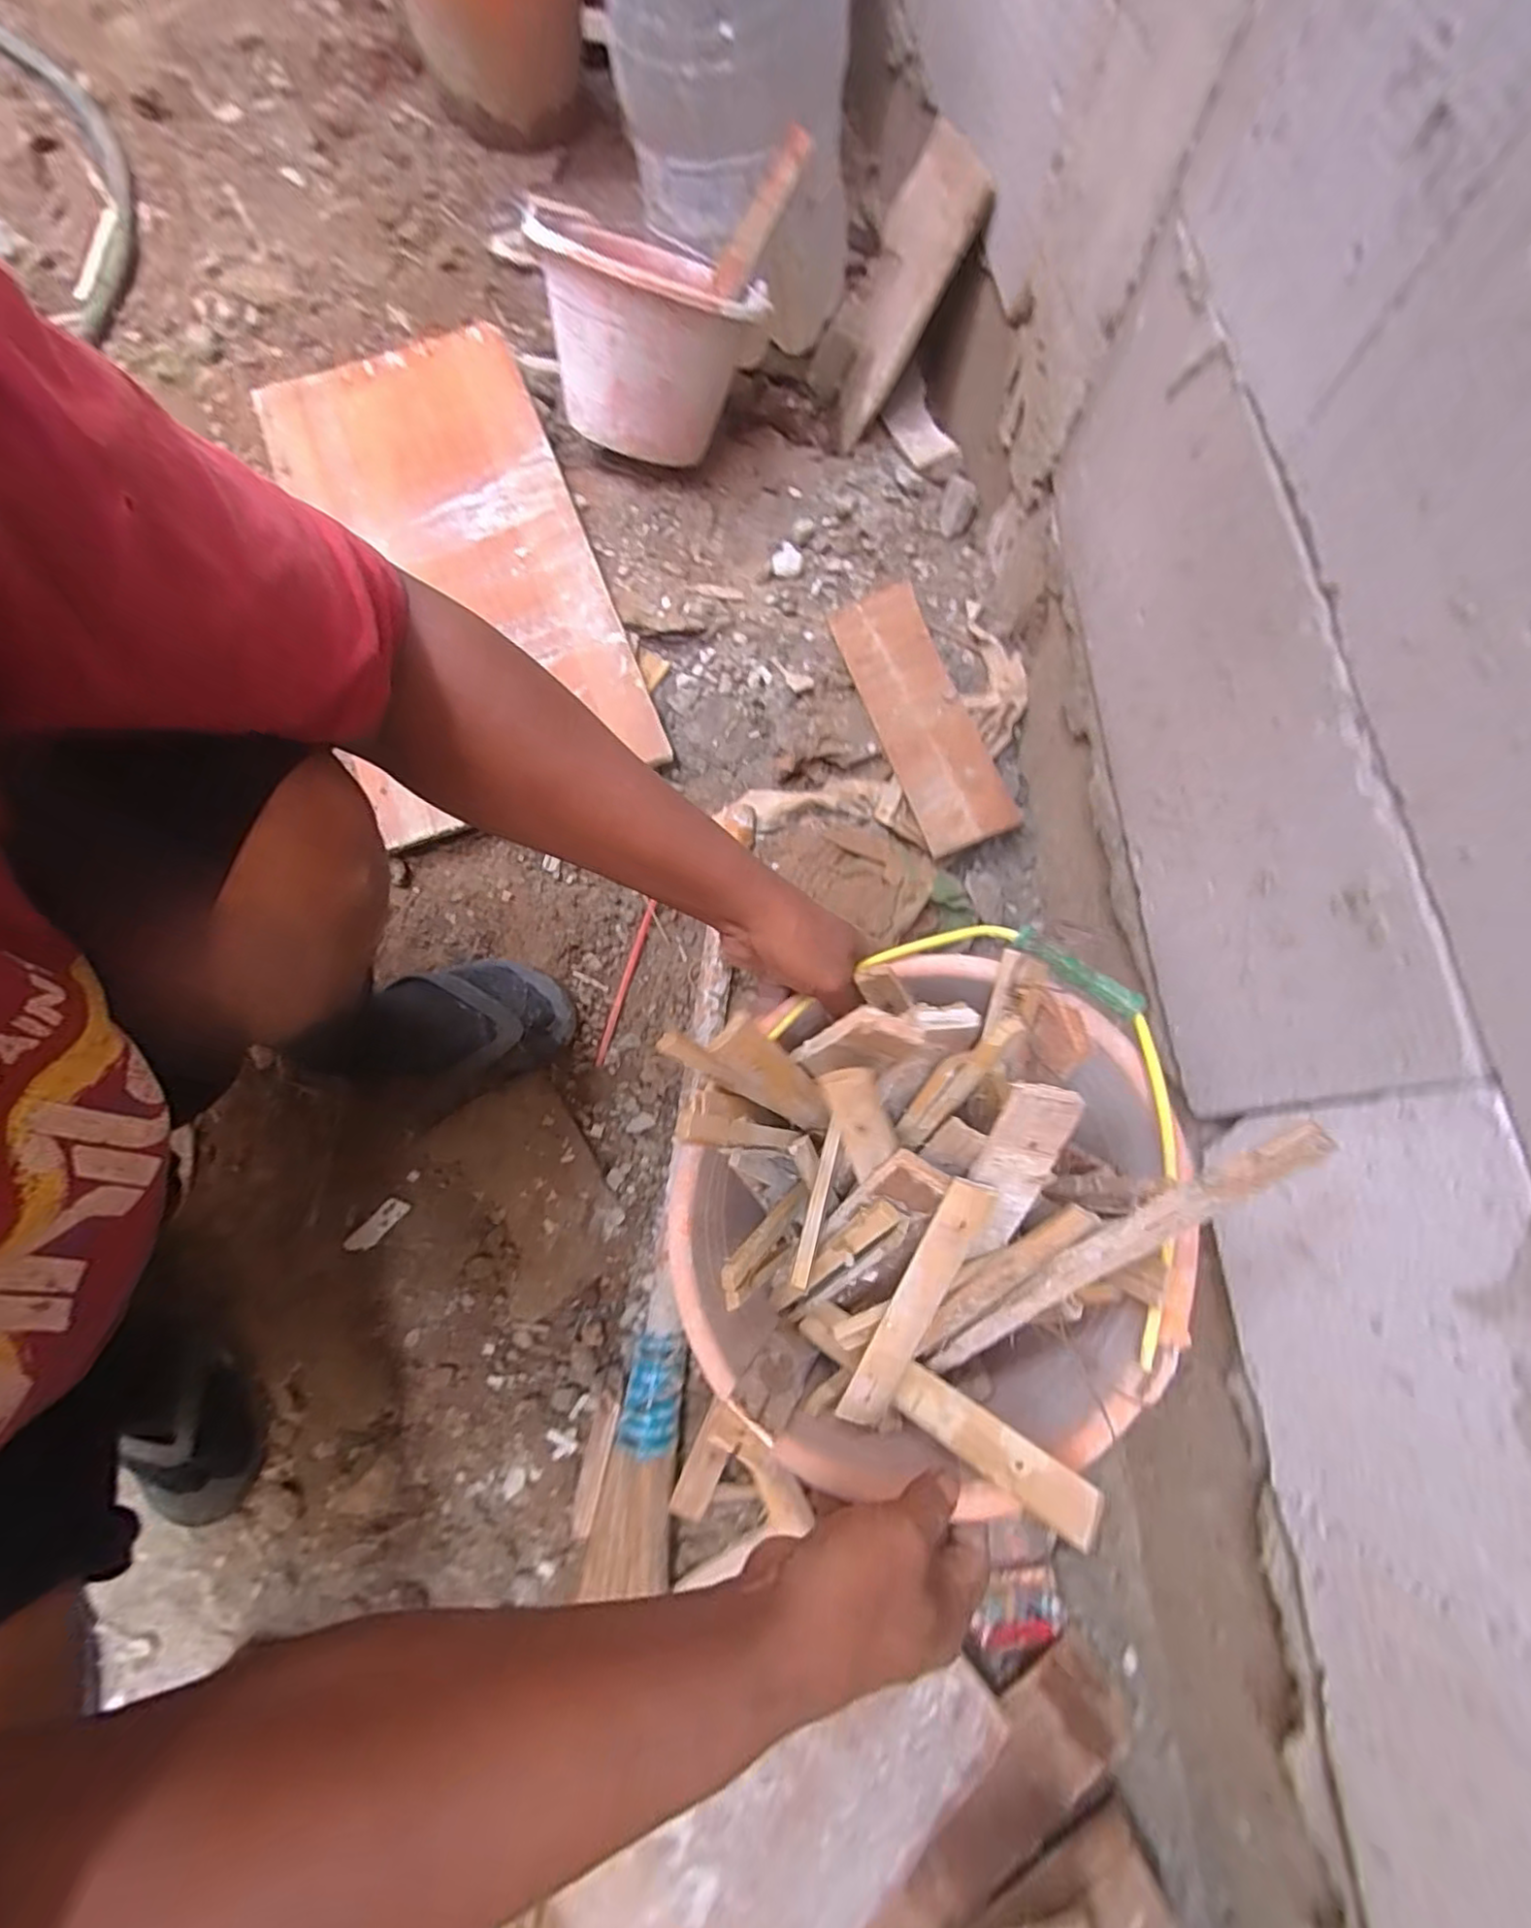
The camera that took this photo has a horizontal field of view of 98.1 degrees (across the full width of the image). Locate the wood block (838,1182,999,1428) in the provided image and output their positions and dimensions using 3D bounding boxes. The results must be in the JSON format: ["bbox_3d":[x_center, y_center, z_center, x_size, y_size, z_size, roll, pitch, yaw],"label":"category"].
[{"bbox_3d":[0.078,0.182,0.351,0.023,0.006,0.159,22,105,7],"label":"wood block"}]

